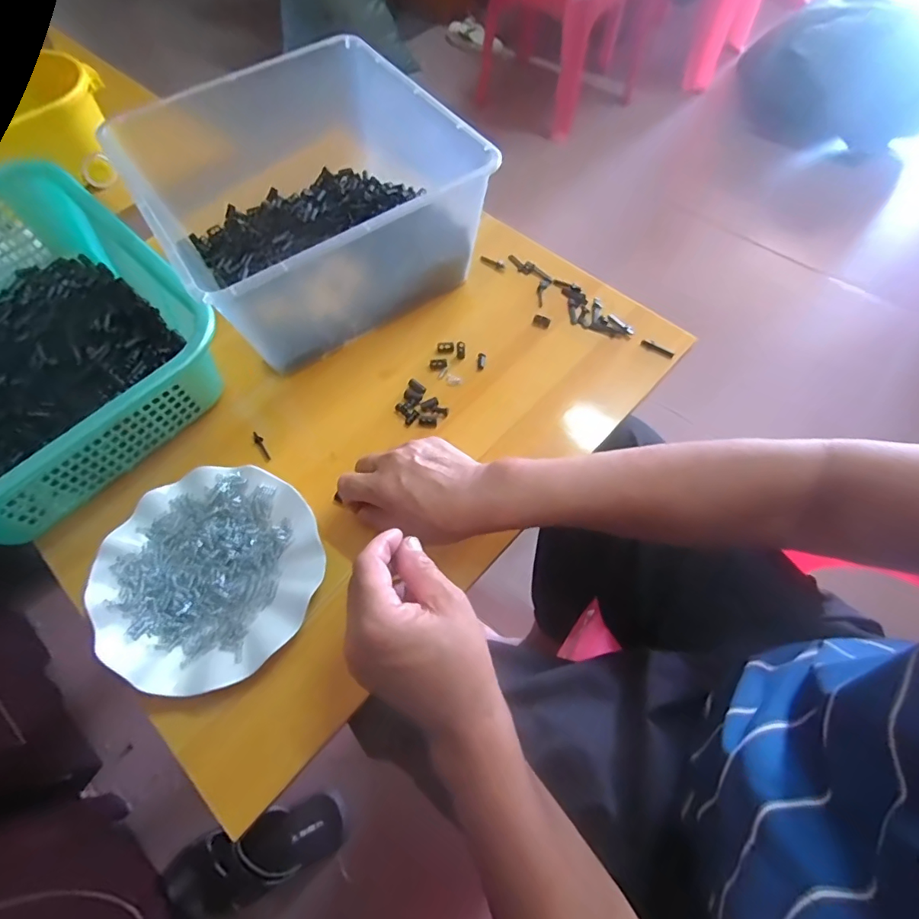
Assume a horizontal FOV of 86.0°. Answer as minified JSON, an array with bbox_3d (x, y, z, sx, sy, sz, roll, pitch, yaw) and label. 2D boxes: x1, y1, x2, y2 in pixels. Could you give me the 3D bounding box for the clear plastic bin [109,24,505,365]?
[{"bbox_3d":[-0.163,-0.274,0.534,0.292,0.148,0.310,-32,66,-14],"label":"clear plastic bin"}]

